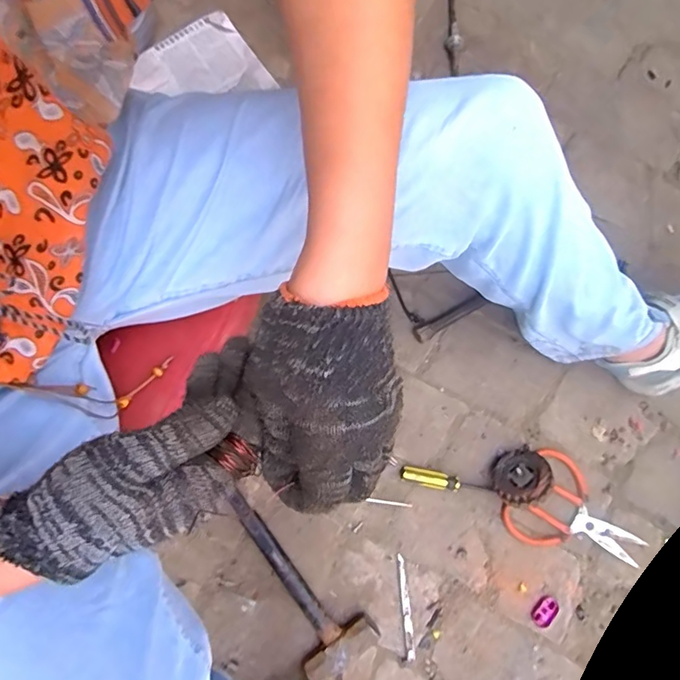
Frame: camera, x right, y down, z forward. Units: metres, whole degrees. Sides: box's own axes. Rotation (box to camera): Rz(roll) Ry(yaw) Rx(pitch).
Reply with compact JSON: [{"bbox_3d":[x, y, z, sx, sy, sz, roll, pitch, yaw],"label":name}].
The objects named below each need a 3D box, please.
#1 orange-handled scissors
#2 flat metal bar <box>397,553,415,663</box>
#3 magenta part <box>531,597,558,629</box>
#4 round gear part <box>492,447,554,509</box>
[{"bbox_3d":[0.333,0.254,0.712,0.182,0.009,0.133,35,81,6],"label":"orange-handled scissors"},{"bbox_3d":[0.090,0.363,0.688,0.012,0.007,0.134,-3,76,-7],"label":"flat metal bar"},{"bbox_3d":[0.283,0.376,0.696,0.027,0.005,0.041,36,81,6],"label":"magenta part"},{"bbox_3d":[0.250,0.189,0.688,0.074,0.026,0.077,-36,44,7],"label":"round gear part"}]

